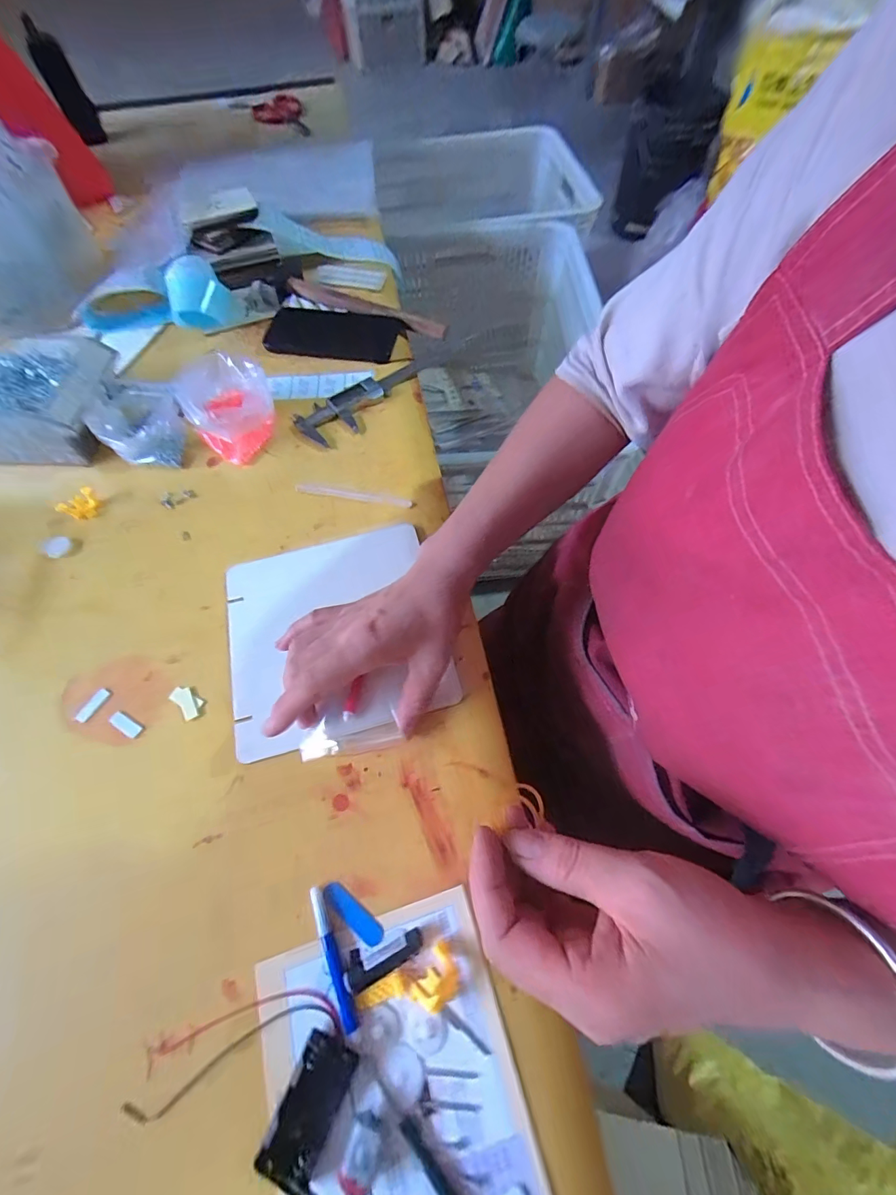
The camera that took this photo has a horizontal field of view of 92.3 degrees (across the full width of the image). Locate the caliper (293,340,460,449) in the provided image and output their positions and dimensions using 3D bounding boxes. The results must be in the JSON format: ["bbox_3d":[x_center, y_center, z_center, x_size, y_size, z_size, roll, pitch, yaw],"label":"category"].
[{"bbox_3d":[-0.071,-0.252,0.503,0.060,0.011,0.232,40,71,19],"label":"caliper"}]

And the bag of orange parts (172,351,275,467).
[{"bbox_3d":[-0.232,-0.207,0.461,0.088,0.054,0.113,-32,67,-14],"label":"bag of orange parts"}]

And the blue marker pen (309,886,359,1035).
[{"bbox_3d":[-0.072,0.224,0.269,0.008,0.008,0.077,-24,65,-10],"label":"blue marker pen"}]

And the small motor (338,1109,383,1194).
[{"bbox_3d":[-0.045,0.294,0.227,0.017,0.017,0.028,12,64,8],"label":"small motor"}]

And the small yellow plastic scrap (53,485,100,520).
[{"bbox_3d":[-0.367,-0.092,0.431,0.021,0.017,0.034,35,69,17],"label":"small yellow plastic scrap"}]

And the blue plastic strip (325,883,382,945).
[{"bbox_3d":[-0.063,0.208,0.282,0.047,0.004,0.012,35,69,17],"label":"blue plastic strip"}]

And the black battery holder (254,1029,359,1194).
[{"bbox_3d":[-0.077,0.282,0.237,0.032,0.013,0.059,19,65,11],"label":"black battery holder"}]

